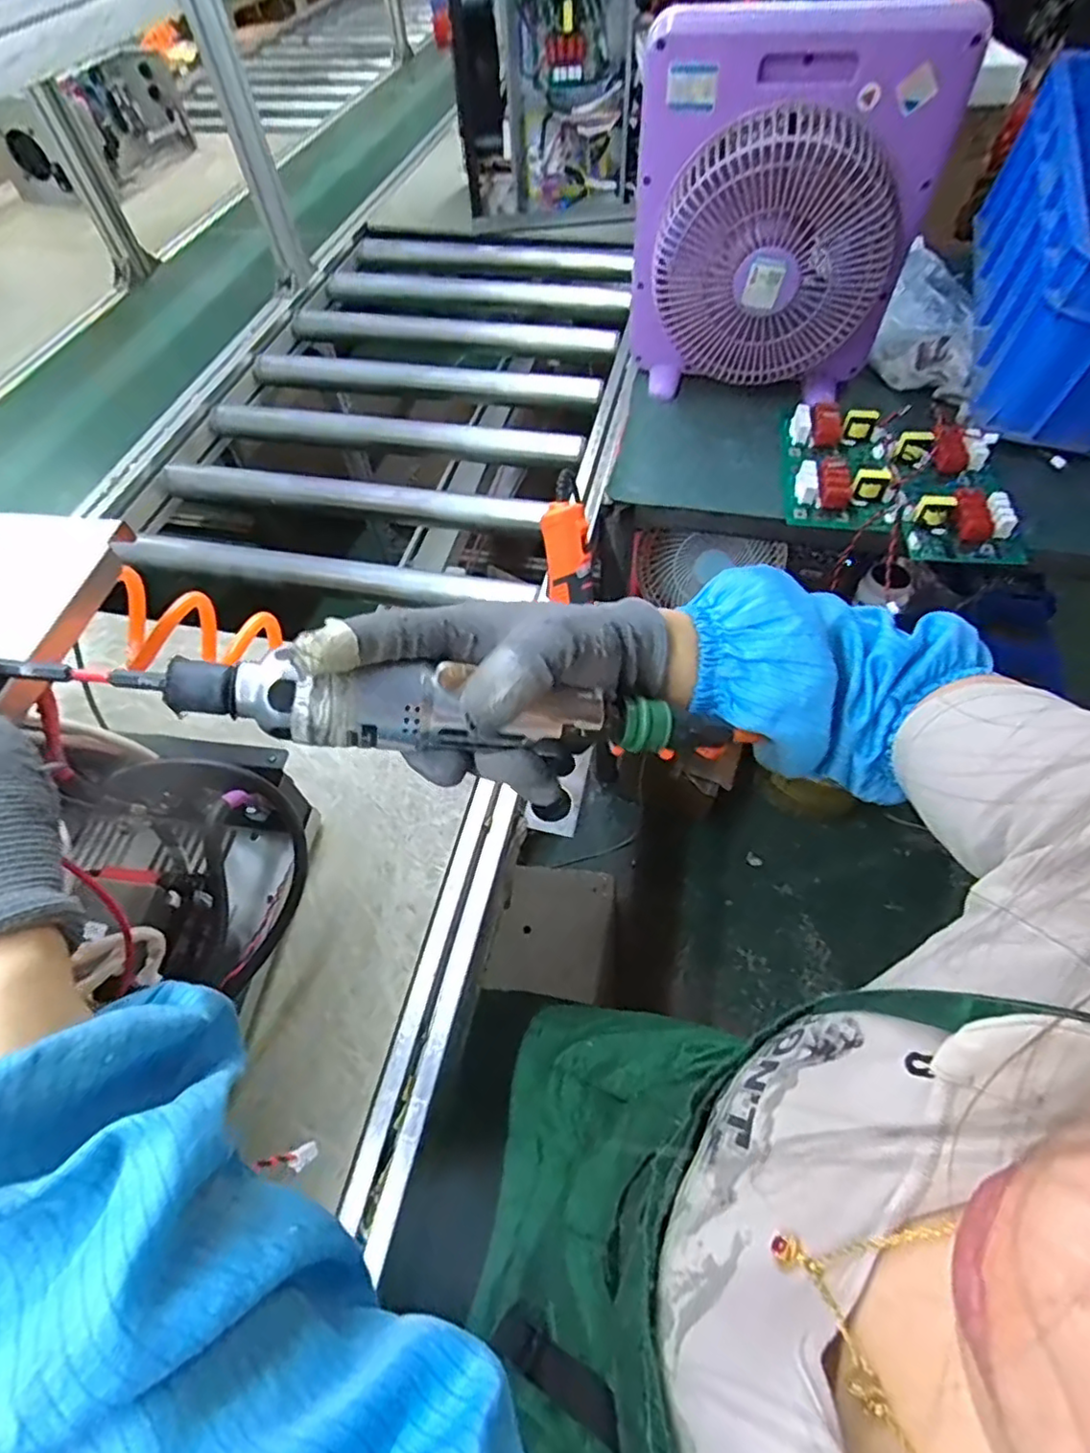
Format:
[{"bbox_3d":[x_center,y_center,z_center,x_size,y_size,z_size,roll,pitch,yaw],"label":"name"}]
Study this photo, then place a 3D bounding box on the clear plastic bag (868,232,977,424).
[{"bbox_3d":[0.523,-0.554,0.873,0.124,0.087,0.265,8,58,8],"label":"clear plastic bag"}]

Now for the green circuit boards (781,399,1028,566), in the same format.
[{"bbox_3d":[0.419,-0.291,0.749,0.277,0.048,0.192,15,59,12],"label":"green circuit boards"}]

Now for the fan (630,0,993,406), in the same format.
[{"bbox_3d":[0.252,-0.546,0.708,0.311,0.331,0.094,12,59,10],"label":"fan"}]

